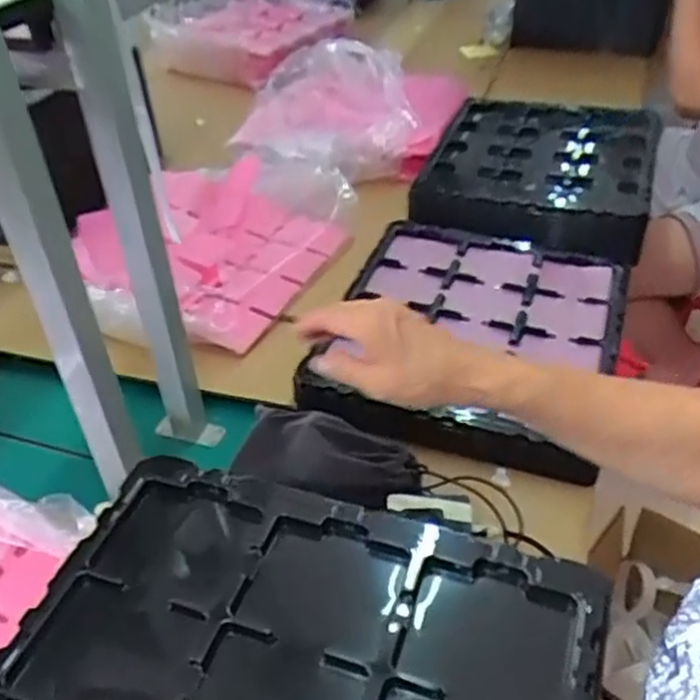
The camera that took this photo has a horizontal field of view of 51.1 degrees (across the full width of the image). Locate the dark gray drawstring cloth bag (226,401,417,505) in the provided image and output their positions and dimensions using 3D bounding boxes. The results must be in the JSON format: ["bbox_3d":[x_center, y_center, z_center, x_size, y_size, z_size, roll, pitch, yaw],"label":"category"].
[{"bbox_3d":[-0.025,0.106,0.736,0.181,0.033,0.090,8,42,14],"label":"dark gray drawstring cloth bag"}]

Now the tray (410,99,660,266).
[{"bbox_3d":[0.299,-0.282,1.147,0.329,0.053,0.397,12,43,18],"label":"tray"}]

